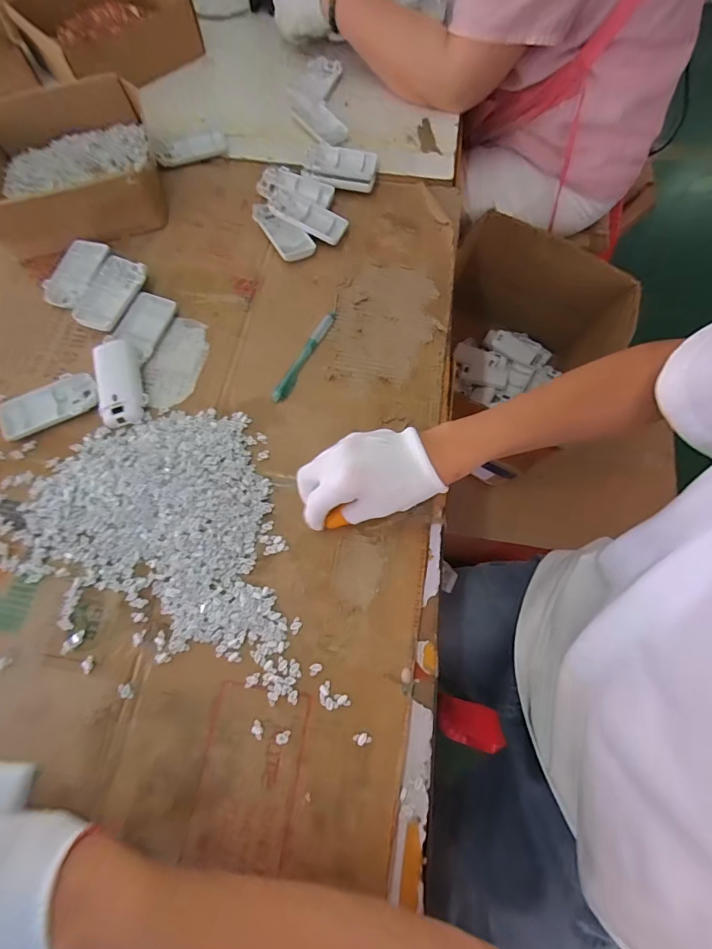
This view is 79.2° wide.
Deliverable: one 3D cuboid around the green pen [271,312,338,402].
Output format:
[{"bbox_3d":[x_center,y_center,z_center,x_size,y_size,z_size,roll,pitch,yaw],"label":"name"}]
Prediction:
[{"bbox_3d":[-0.056,-0.134,0.480,0.015,0.008,0.128,26,73,8],"label":"green pen"}]

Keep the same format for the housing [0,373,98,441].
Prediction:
[{"bbox_3d":[-0.321,-0.071,0.449,0.095,0.011,0.047,-22,73,-8],"label":"housing"}]

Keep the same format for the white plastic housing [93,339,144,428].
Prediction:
[{"bbox_3d":[-0.251,-0.097,0.456,0.044,0.022,0.092,-13,72,-5],"label":"white plastic housing"}]

